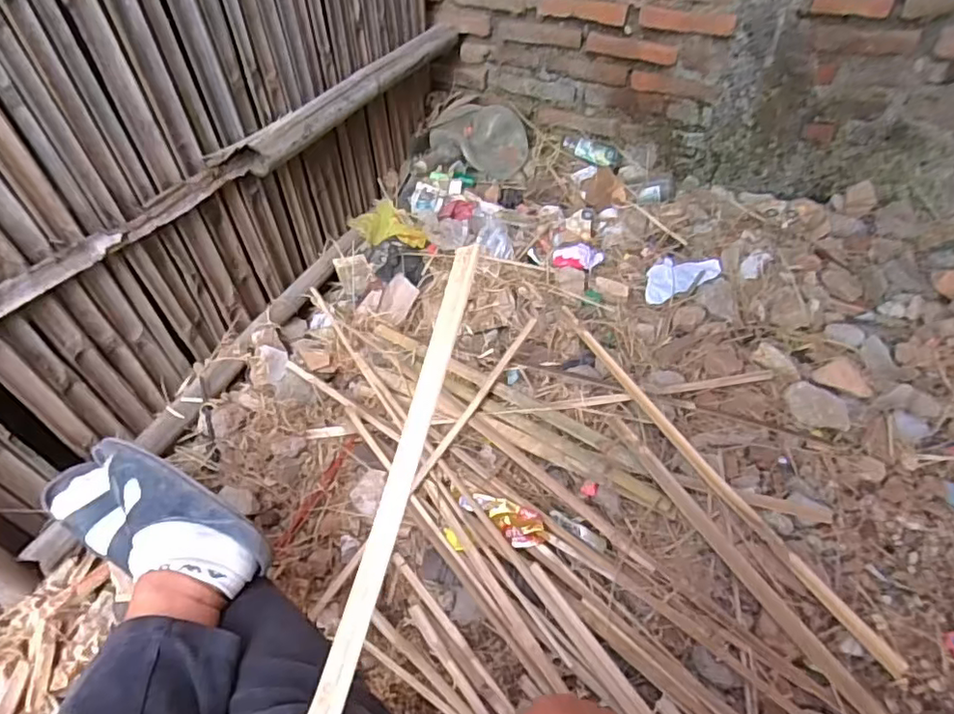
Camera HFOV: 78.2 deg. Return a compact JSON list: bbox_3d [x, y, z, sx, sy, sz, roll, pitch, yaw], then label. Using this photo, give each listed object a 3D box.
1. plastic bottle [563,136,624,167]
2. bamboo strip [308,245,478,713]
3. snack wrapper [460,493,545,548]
[{"bbox_3d":[0.294,-0.525,1.502,0.162,0.042,0.053,28,55,21],"label":"plastic bottle"},{"bbox_3d":[-0.069,0.145,0.306,0.021,0.012,0.466,13,71,11],"label":"bamboo strip"},{"bbox_3d":[0.040,0.235,0.878,0.131,0.015,0.055,31,57,24],"label":"snack wrapper"}]

